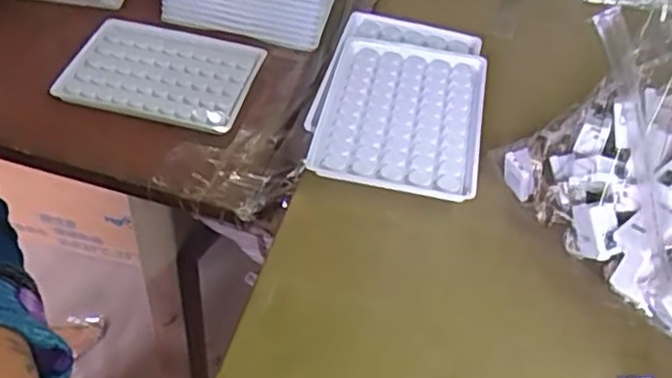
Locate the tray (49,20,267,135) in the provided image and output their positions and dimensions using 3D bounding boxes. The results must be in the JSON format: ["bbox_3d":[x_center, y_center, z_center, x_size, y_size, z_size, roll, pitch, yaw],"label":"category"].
[{"bbox_3d":[-0.125,-0.085,0.492,0.127,0.010,0.092,12,47,6],"label":"tray"}]

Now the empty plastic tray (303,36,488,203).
[{"bbox_3d":[0.041,-0.047,0.415,0.096,0.010,0.126,11,49,7],"label":"empty plastic tray"}]

